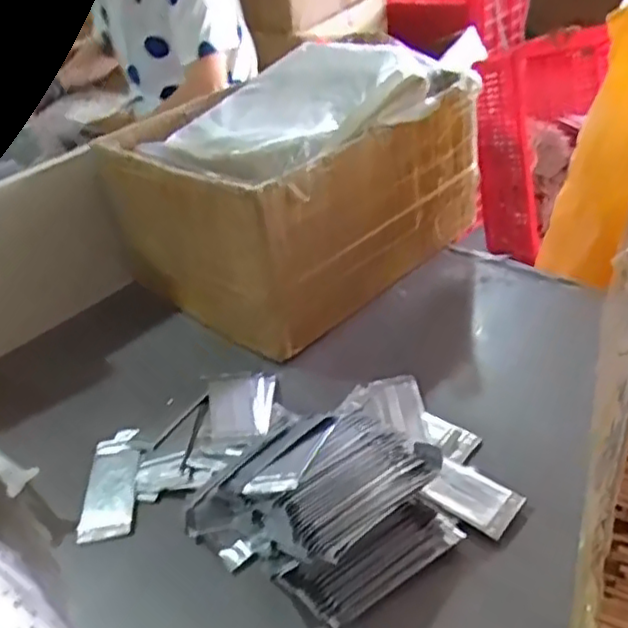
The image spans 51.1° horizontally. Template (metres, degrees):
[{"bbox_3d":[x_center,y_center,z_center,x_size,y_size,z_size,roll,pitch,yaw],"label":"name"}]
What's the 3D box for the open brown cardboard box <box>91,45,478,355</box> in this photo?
[{"bbox_3d":[-0.026,-0.173,0.868,0.326,0.247,0.395,22,43,36],"label":"open brown cardboard box"}]

